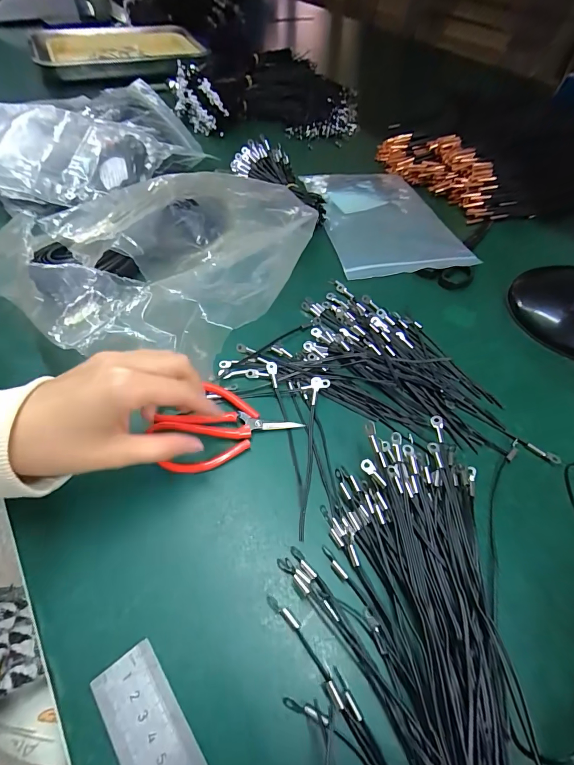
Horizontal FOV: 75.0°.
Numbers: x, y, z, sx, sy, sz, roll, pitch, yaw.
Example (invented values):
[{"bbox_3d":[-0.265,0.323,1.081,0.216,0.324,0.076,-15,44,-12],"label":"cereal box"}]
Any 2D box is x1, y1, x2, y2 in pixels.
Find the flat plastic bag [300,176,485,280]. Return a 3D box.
[{"bbox_3d":[0.118,-0.210,0.477,0.151,0.014,0.221,-10,54,-9],"label":"flat plastic bag"}]

